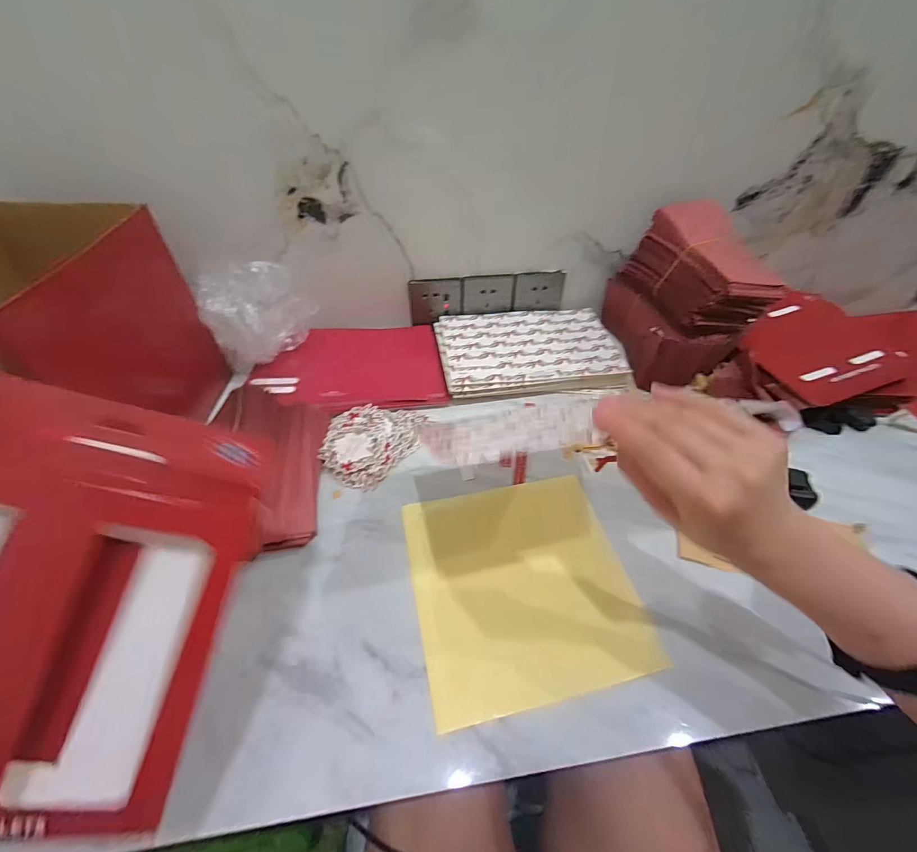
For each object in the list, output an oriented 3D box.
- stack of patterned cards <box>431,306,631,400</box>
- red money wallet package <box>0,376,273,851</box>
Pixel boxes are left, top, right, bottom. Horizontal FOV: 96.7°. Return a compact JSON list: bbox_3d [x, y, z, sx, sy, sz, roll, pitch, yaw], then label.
[{"bbox_3d":[0.111,-0.119,0.636,0.274,0.027,0.183,-3,48,-4],"label":"stack of patterned cards"},{"bbox_3d":[-0.233,0.101,0.237,0.185,0.028,0.233,14,78,-14],"label":"red money wallet package"}]

